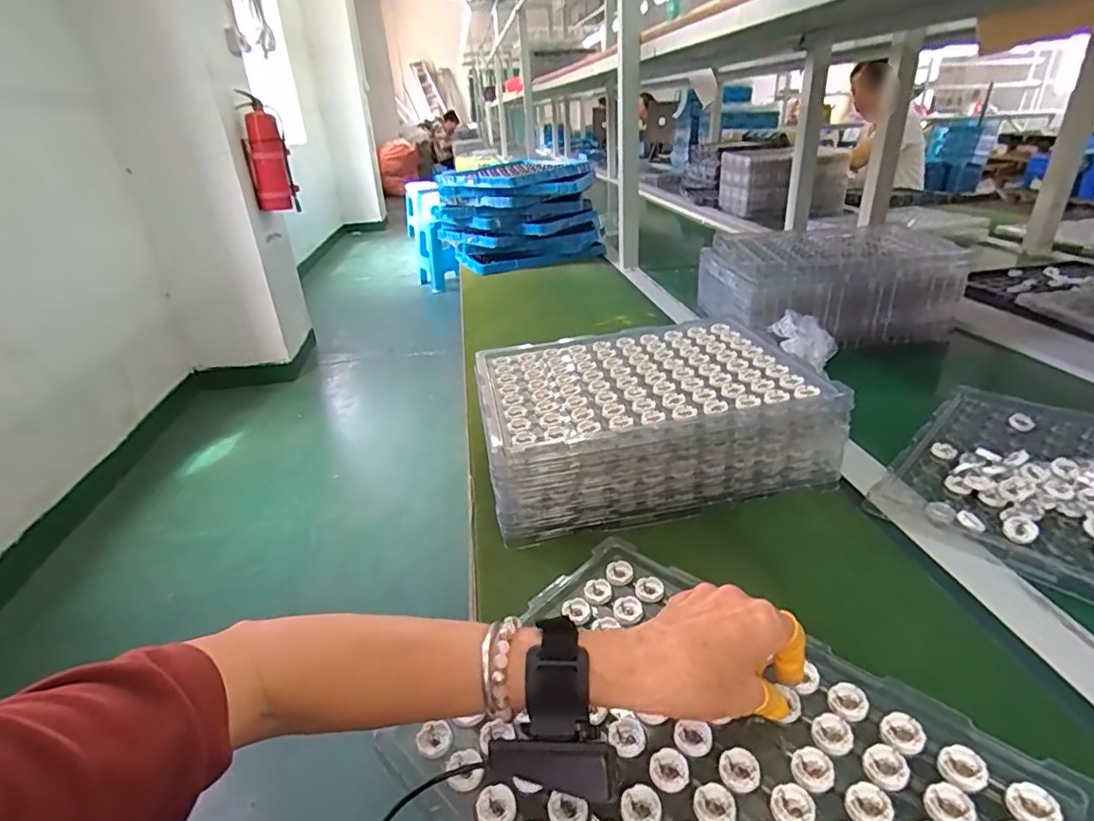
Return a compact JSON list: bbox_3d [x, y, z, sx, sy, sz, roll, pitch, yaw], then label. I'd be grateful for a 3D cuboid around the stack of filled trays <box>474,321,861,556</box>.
[{"bbox_3d":[0.098,0.003,0.652,0.344,0.100,0.267,-10,28,-10],"label":"stack of filled trays"}]

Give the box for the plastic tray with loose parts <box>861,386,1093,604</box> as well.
[{"bbox_3d":[0.519,0.067,0.579,0.360,0.025,0.251,-27,35,-37],"label":"plastic tray with loose parts"}]

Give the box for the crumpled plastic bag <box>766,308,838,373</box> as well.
[{"bbox_3d":[0.384,-0.105,0.856,0.104,0.079,0.054,-13,29,-16],"label":"crumpled plastic bag"}]

